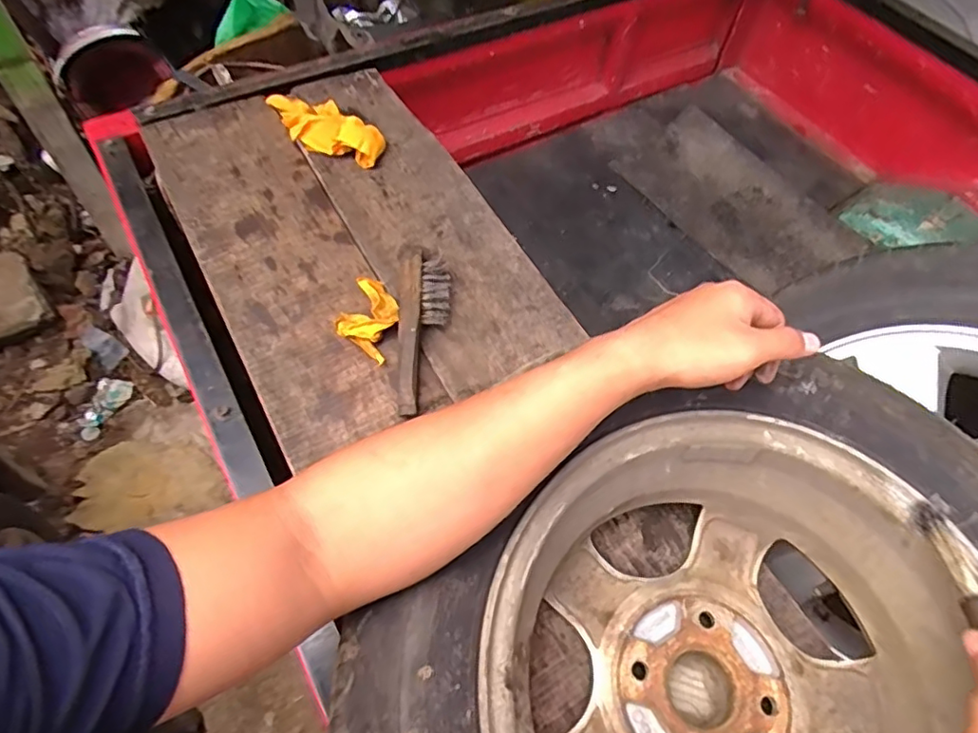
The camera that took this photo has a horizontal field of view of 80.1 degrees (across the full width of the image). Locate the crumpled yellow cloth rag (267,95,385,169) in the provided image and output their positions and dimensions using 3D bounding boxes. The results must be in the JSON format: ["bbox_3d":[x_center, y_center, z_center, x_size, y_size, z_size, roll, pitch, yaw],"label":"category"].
[{"bbox_3d":[-0.222,-0.310,0.767,0.172,0.050,0.060,25,57,16],"label":"crumpled yellow cloth rag"}]

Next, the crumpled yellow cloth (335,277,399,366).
[{"bbox_3d":[-0.130,-0.055,0.635,0.057,0.028,0.093,12,54,7],"label":"crumpled yellow cloth"}]

